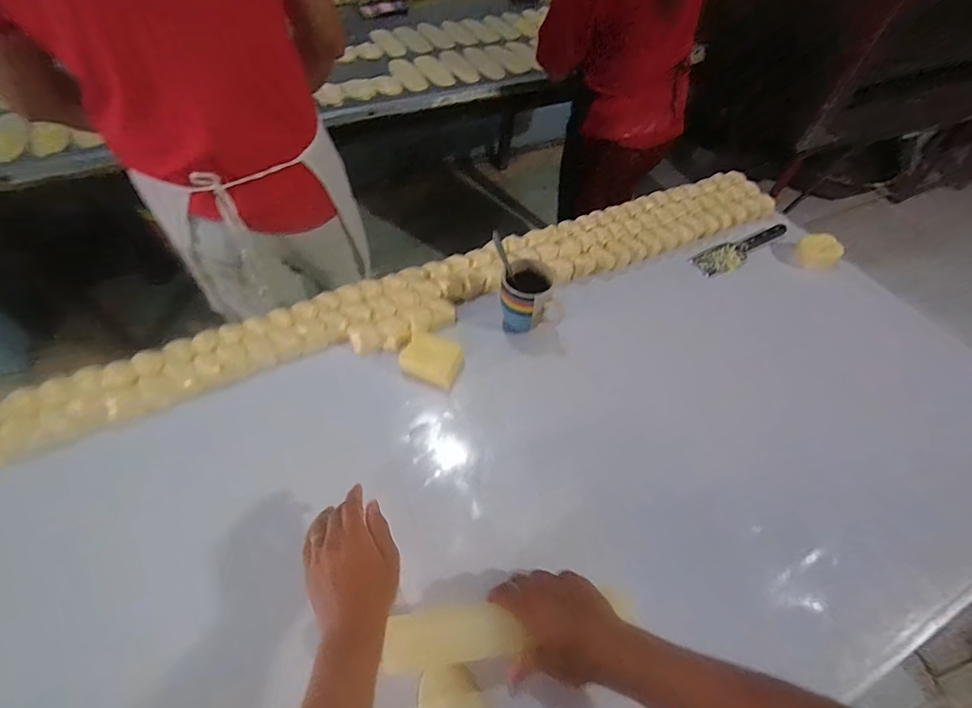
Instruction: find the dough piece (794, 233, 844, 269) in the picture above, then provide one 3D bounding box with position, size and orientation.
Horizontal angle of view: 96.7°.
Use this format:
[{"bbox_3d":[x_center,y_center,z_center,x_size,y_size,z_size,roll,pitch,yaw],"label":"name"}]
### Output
[{"bbox_3d":[0.648,-0.201,0.843,0.022,0.072,0.069,-24,90,-22],"label":"dough piece"}]

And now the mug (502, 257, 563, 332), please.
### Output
[{"bbox_3d":[0.076,-0.092,0.710,0.099,0.091,0.079,7,56,3],"label":"mug"}]

